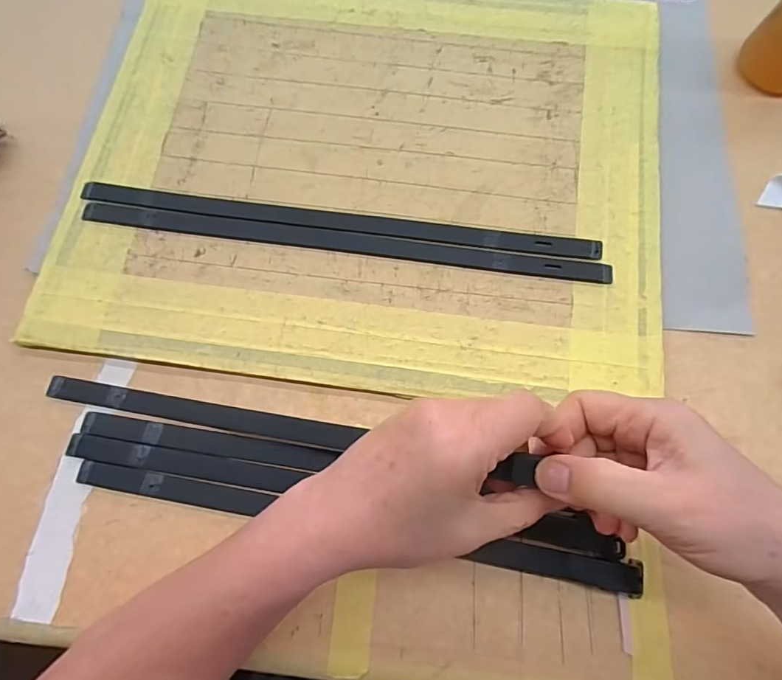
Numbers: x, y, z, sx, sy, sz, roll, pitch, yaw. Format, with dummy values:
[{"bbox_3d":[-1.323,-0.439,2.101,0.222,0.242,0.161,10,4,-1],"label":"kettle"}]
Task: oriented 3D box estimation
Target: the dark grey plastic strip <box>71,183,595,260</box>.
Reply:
[{"bbox_3d":[-0.050,-0.096,0.371,0.412,0.004,0.020,8,68,6],"label":"dark grey plastic strip"}]

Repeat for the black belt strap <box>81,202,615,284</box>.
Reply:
[{"bbox_3d":[-0.045,-0.079,0.364,0.413,0.004,0.019,8,72,6],"label":"black belt strap"}]

